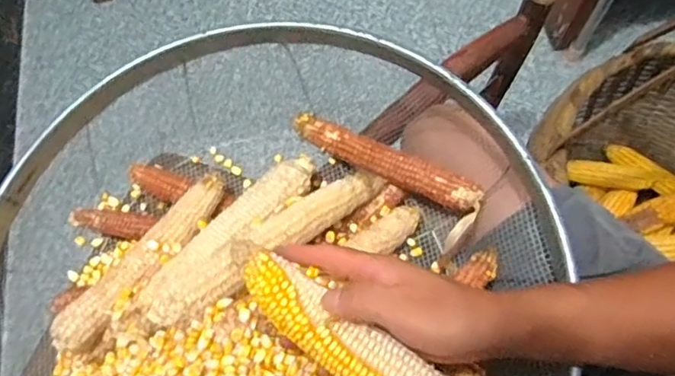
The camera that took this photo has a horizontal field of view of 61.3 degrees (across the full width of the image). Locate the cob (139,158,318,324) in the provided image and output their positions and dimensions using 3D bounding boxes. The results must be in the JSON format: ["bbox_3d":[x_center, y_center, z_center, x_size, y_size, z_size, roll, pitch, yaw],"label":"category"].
[{"bbox_3d":[-0.098,0.035,0.510,0.041,0.038,0.200,40,73,16],"label":"cob"}]

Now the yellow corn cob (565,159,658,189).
[{"bbox_3d":[0.438,-0.021,0.923,0.132,0.034,0.040,12,67,6],"label":"yellow corn cob"}]

